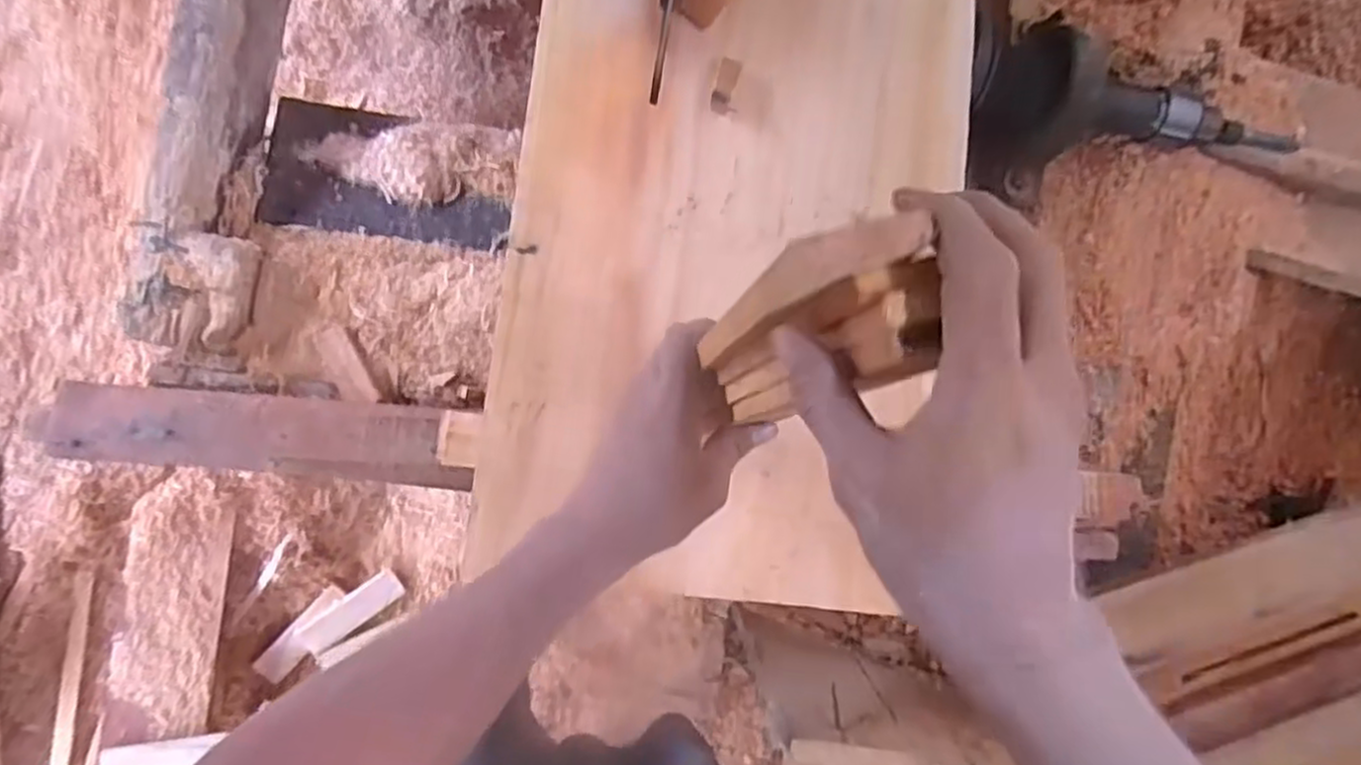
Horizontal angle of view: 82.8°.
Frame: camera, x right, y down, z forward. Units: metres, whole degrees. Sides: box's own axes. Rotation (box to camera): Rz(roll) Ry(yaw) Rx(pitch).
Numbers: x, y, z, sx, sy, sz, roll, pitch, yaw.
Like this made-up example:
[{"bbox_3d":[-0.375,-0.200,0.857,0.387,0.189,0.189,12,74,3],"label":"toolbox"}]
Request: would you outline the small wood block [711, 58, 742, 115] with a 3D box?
[{"bbox_3d":[0.038,-0.247,0.641,0.017,0.007,0.045,17,83,-7],"label":"small wood block"}]

